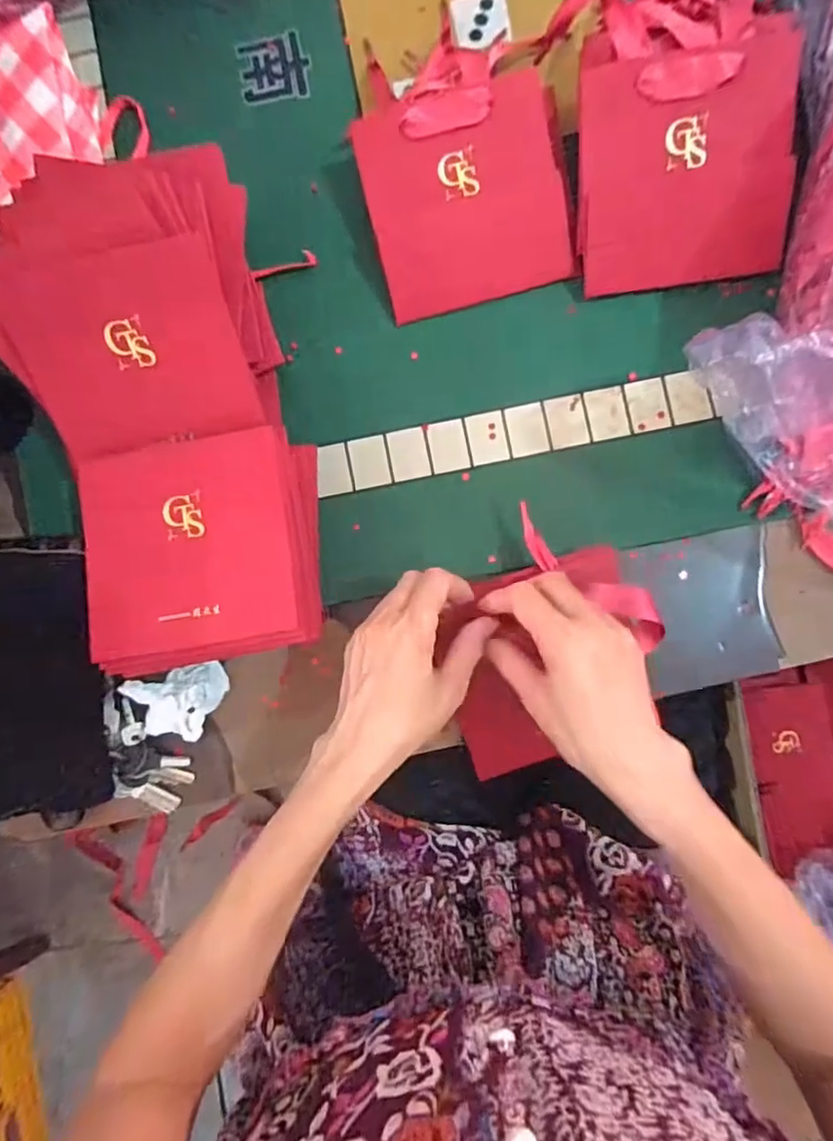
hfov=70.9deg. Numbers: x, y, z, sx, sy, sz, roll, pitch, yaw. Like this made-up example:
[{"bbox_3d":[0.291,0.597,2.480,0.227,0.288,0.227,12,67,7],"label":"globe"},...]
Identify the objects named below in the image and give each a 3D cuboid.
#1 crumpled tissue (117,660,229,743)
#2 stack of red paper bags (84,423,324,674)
[{"bbox_3d":[-0.178,0.102,0.446,0.067,0.032,0.054,-16,86,1],"label":"crumpled tissue"},{"bbox_3d":[-0.146,-0.013,0.422,0.148,0.078,0.148,-11,86,2],"label":"stack of red paper bags"}]

